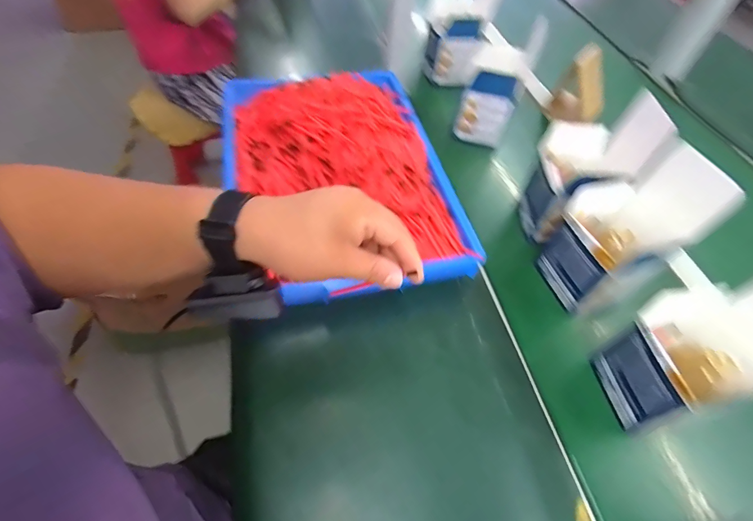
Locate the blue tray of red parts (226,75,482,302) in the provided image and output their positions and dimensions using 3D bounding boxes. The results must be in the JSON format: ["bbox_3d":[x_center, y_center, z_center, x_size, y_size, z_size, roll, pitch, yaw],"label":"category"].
[{"bbox_3d":[-0.060,-0.137,0.542,0.284,0.075,0.415,-9,55,-11],"label":"blue tray of red parts"}]

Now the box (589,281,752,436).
[{"bbox_3d":[0.291,0.082,0.343,0.096,0.168,0.097,-3,54,-6],"label":"box"}]

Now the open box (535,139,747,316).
[{"bbox_3d":[0.268,-0.029,0.423,0.101,0.171,0.103,-19,58,-17],"label":"open box"}]

